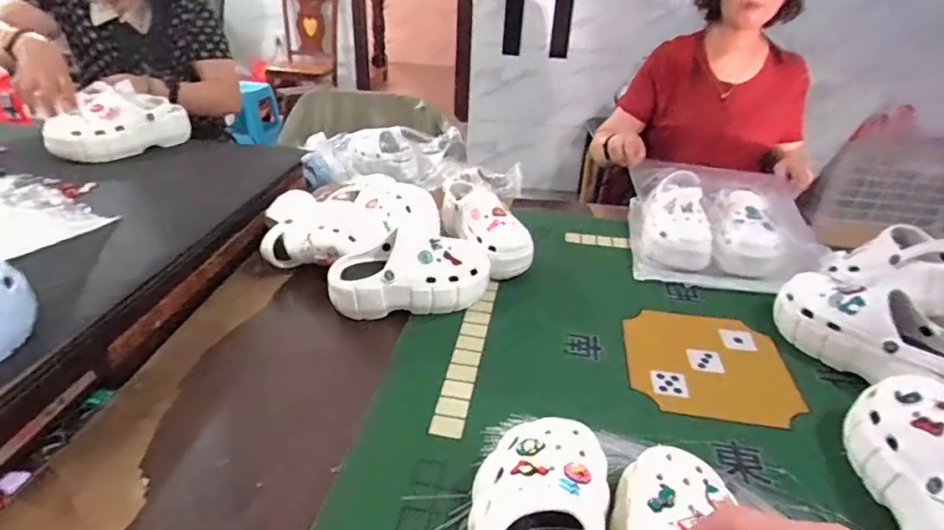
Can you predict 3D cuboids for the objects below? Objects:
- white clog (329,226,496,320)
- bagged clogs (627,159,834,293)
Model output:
[{"bbox_3d":[-0.092,0.006,0.793,0.254,0.106,0.105,-6,32,-15],"label":"white clog"},{"bbox_3d":[0.475,-0.087,1.000,0.299,0.149,0.366,8,31,7],"label":"bagged clogs"}]

